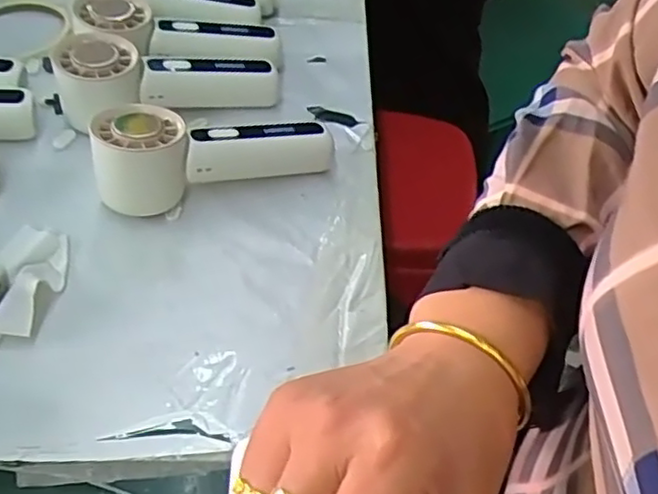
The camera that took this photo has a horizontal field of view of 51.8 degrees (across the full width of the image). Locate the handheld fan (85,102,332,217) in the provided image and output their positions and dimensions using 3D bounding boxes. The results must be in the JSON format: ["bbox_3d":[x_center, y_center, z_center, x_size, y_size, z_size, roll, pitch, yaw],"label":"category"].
[{"bbox_3d":[-0.077,-0.069,0.451,0.153,0.055,0.061,-17,52,-19],"label":"handheld fan"}]

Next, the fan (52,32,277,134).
[{"bbox_3d":[-0.117,-0.127,0.499,0.154,0.052,0.054,-13,51,-16],"label":"fan"}]

